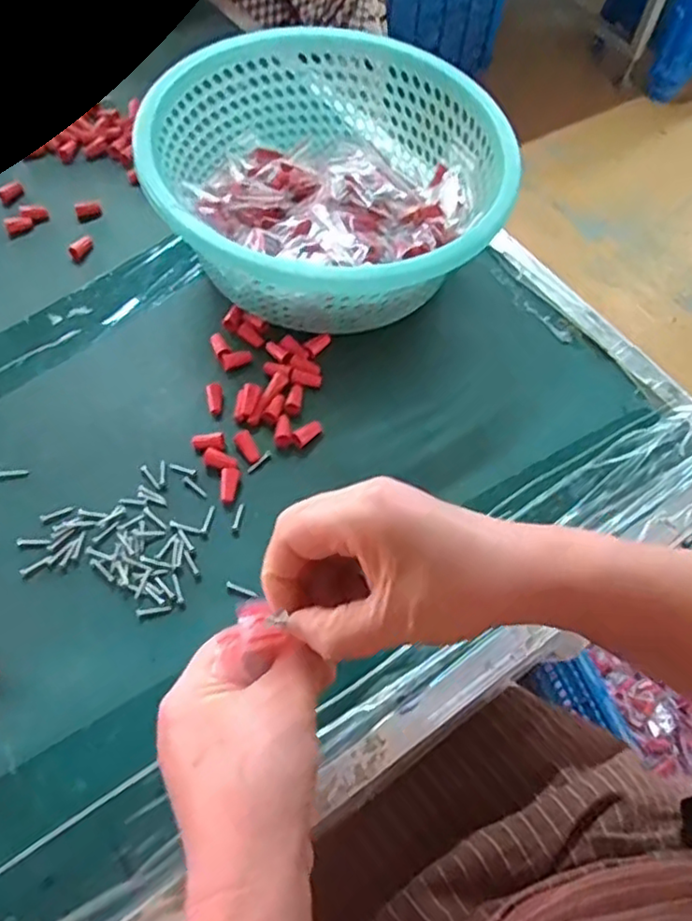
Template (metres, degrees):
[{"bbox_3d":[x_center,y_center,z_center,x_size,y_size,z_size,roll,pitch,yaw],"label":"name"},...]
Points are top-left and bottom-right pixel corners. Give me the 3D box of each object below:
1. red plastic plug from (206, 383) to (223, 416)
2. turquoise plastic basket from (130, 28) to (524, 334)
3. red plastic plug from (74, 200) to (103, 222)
[{"bbox_3d":[-0.097,-0.047,0.483,0.011,0.007,0.028,-8,61,-7],"label":"red plastic plug"},{"bbox_3d":[-0.017,-0.222,0.515,0.261,0.094,0.246,1,60,-2],"label":"turquoise plastic basket"},{"bbox_3d":[-0.233,-0.227,0.590,0.023,0.013,0.011,-24,64,-15],"label":"red plastic plug"}]

